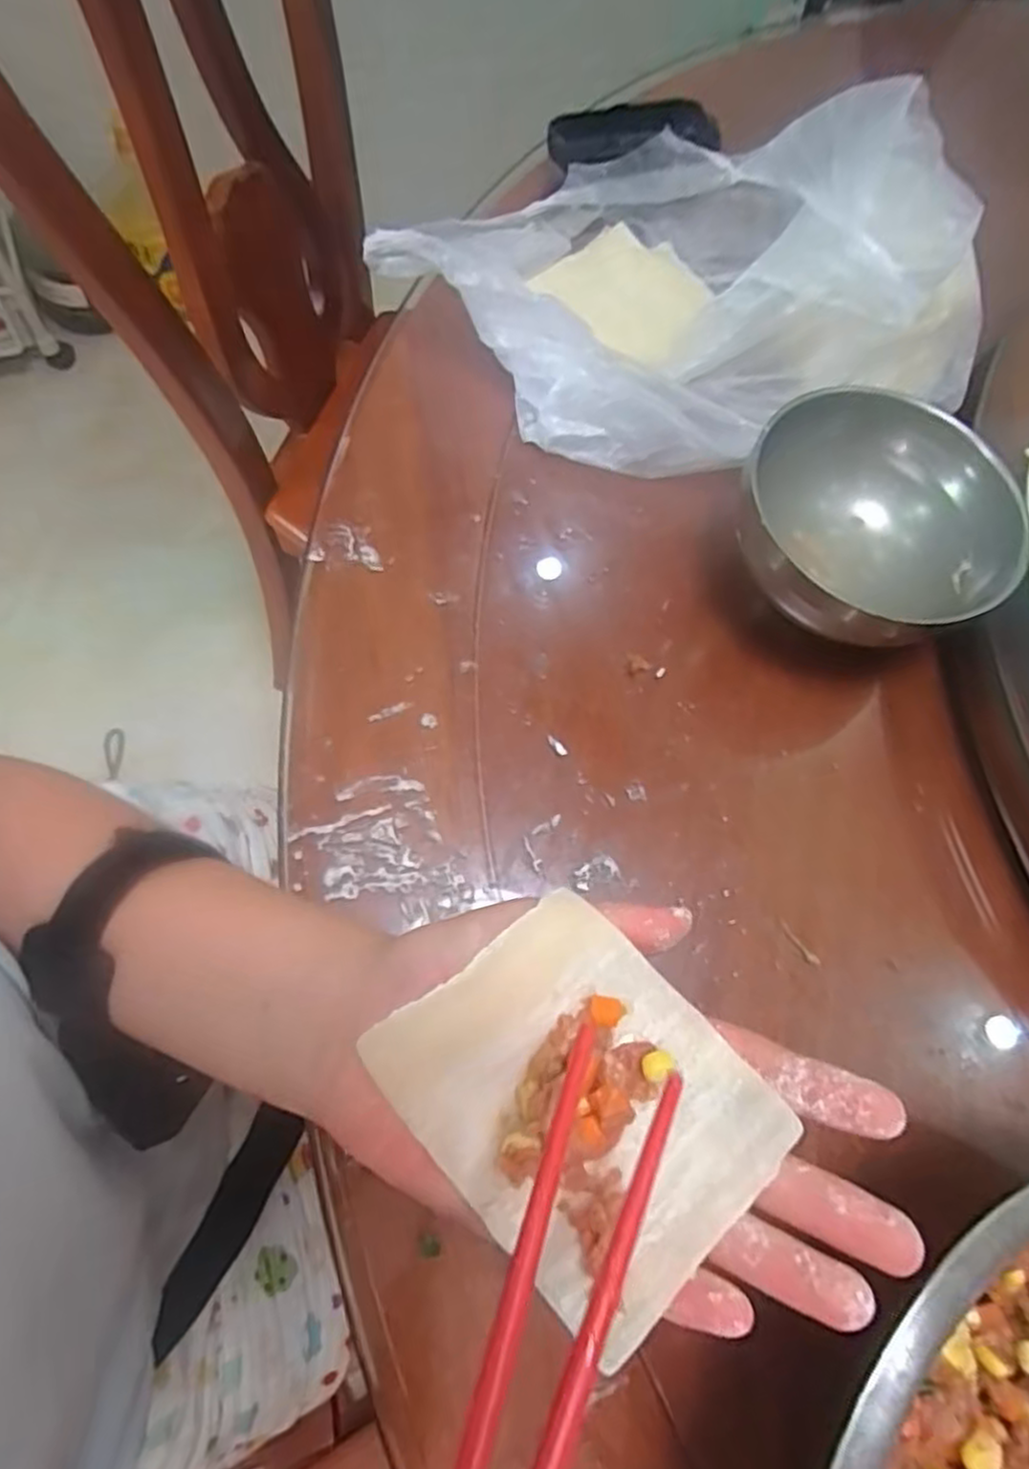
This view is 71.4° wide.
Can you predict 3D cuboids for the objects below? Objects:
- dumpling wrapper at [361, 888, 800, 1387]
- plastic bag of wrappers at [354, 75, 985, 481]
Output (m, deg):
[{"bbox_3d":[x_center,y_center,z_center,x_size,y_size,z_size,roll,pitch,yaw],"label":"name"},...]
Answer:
[{"bbox_3d":[0.017,0.096,0.189,0.075,0.016,0.090,-40,75,-17],"label":"dumpling wrapper"},{"bbox_3d":[0.074,-0.232,0.351,0.249,0.108,0.165,-12,71,-11],"label":"plastic bag of wrappers"}]

